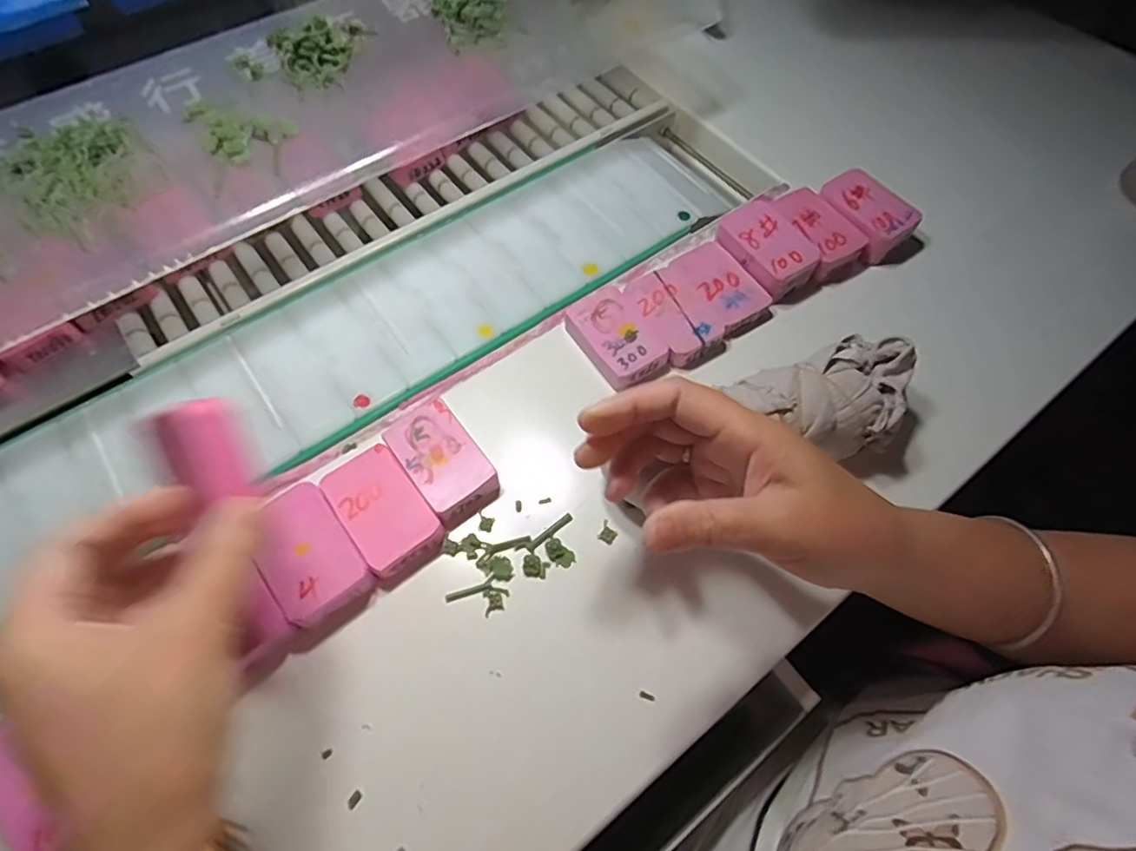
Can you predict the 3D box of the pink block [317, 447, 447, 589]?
[{"bbox_3d":[-0.108,0.051,0.339,0.045,0.016,0.074,-36,68,-18],"label":"pink block"}]

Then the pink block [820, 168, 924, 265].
[{"bbox_3d":[0.231,-0.162,0.453,0.045,0.036,0.070,-30,67,-15],"label":"pink block"}]

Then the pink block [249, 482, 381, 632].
[{"bbox_3d":[-0.145,0.073,0.325,0.046,0.024,0.072,-36,68,-18],"label":"pink block"}]

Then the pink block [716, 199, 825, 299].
[{"bbox_3d":[0.148,-0.129,0.432,0.050,0.034,0.069,-30,67,-16],"label":"pink block"}]

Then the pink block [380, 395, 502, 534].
[{"bbox_3d":[-0.077,0.022,0.355,0.043,0.015,0.073,-36,68,-18],"label":"pink block"}]

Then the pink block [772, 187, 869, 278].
[{"bbox_3d":[0.186,-0.144,0.445,0.050,0.030,0.071,-32,67,-16],"label":"pink block"}]

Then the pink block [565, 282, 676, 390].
[{"bbox_3d":[0.033,-0.059,0.398,0.047,0.016,0.071,-32,67,-16],"label":"pink block"}]

